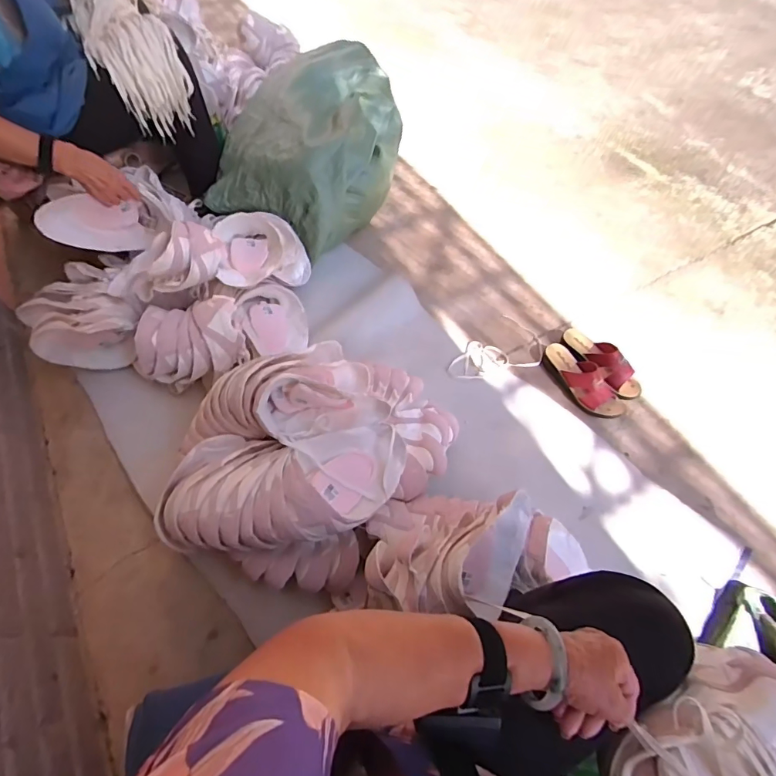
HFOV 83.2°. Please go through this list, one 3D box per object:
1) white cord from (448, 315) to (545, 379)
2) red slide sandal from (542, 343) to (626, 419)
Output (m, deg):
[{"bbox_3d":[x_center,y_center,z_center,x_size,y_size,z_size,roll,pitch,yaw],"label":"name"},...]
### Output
[{"bbox_3d":[0.292,-0.083,1.123,0.162,0.021,0.281,40,57,21],"label":"white cord"},{"bbox_3d":[0.470,-0.021,1.058,0.073,0.069,0.228,-30,64,-18],"label":"red slide sandal"}]

